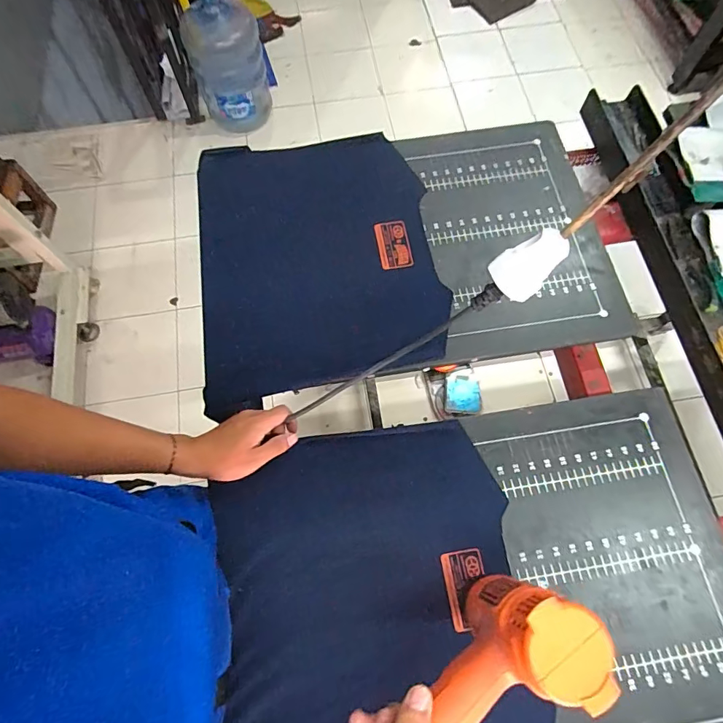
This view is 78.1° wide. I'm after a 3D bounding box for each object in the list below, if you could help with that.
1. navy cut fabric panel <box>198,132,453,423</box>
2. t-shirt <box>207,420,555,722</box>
[{"bbox_3d":[-0.062,-0.174,0.679,0.355,0.043,0.412,-7,70,-3],"label":"navy cut fabric panel"},{"bbox_3d":[0.009,0.279,0.489,0.330,0.033,0.396,-7,70,-3],"label":"t-shirt"}]

